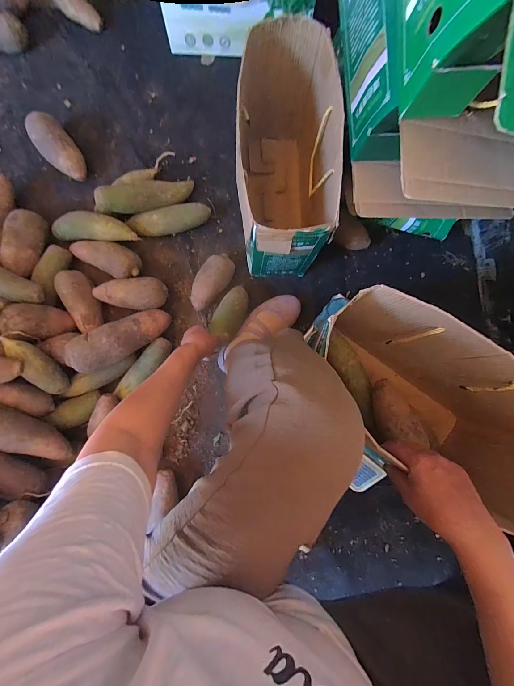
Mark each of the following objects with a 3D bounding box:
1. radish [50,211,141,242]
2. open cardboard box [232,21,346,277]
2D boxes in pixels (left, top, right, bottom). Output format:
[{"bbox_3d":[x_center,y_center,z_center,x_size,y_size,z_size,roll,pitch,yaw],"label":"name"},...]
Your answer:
[{"bbox_3d":[-0.380,-0.266,0.682,0.202,0.071,0.056,5,84,-1],"label":"radish"},{"bbox_3d":[0.053,-0.361,0.620,0.170,0.266,0.381,-2,85,-2],"label":"open cardboard box"}]

